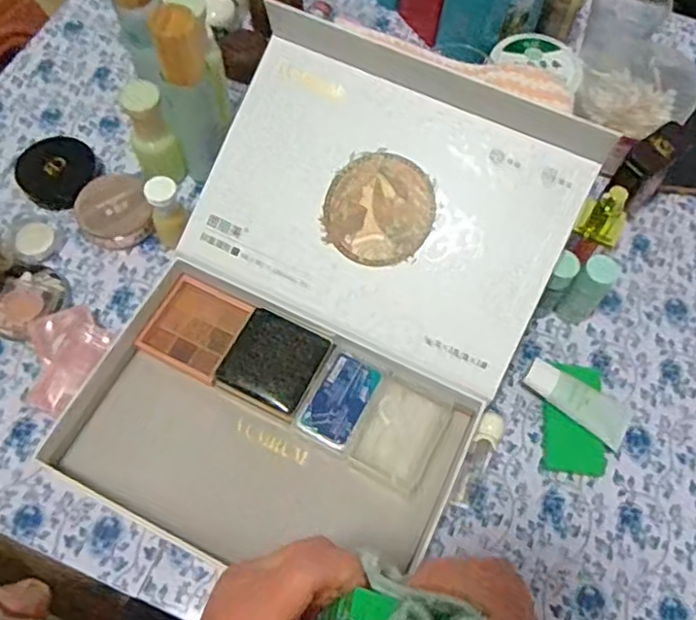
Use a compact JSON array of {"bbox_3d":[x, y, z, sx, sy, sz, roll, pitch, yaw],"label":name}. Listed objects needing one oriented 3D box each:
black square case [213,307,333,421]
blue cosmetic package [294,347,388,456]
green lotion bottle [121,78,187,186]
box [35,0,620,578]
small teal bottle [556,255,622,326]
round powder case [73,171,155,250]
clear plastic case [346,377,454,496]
[{"bbox_3d":[-0.059,0.042,0.513,0.071,0.014,0.071,25,66,9],"label":"black square case"},{"bbox_3d":[-0.005,0.069,0.501,0.048,0.006,0.077,25,66,9],"label":"blue cosmetic package"},{"bbox_3d":[-0.173,-0.153,0.564,0.033,0.097,0.035,-37,71,-18],"label":"green lotion bottle"},{"bbox_3d":[-0.013,-0.003,0.501,0.280,0.158,0.382,24,66,9],"label":"box"},{"bbox_3d":[0.201,-0.014,0.539,0.029,0.070,0.031,1,64,-2],"label":"small teal bottle"},{"bbox_3d":[-0.213,-0.092,0.582,0.064,0.023,0.070,1,64,-2],"label":"round powder case"},{"bbox_3d":[0.041,0.095,0.492,0.057,0.020,0.076,27,66,10],"label":"clear plastic case"}]

